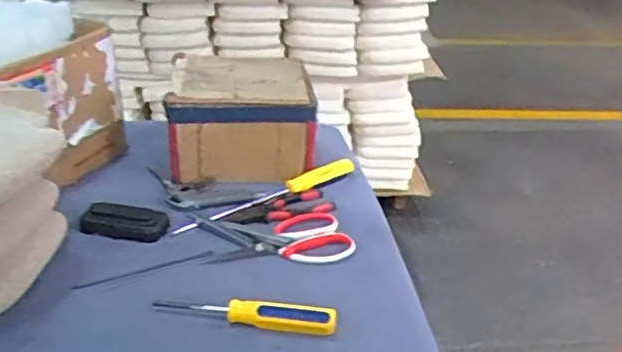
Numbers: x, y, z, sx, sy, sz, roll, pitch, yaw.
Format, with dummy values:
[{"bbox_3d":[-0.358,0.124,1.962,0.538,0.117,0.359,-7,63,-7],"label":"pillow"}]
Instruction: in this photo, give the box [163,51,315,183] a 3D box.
[{"bbox_3d":[-0.108,-0.086,0.976,0.203,0.139,0.165,-5,28,-9],"label":"box"}]

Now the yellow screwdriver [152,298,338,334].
[{"bbox_3d":[-0.070,0.142,0.673,0.191,0.026,0.023,5,29,10],"label":"yellow screwdriver"}]

